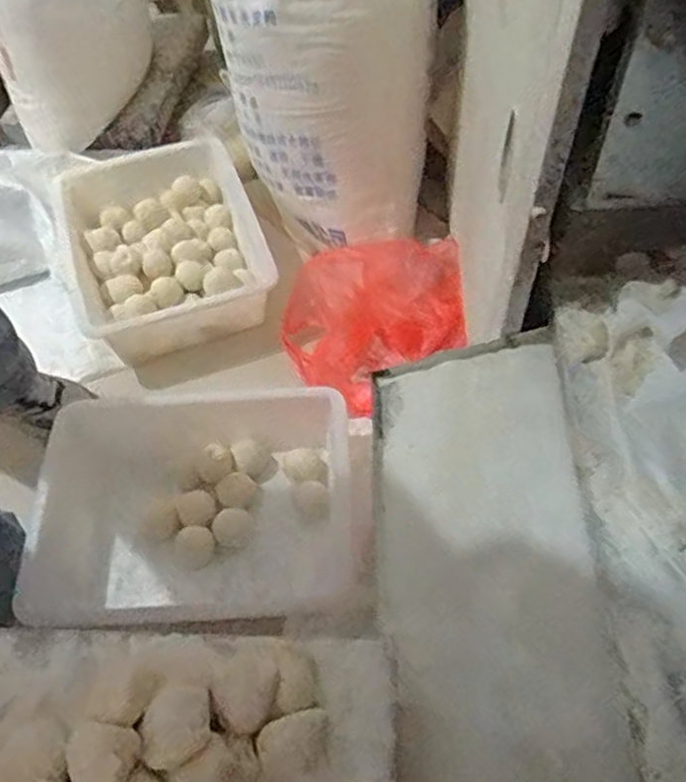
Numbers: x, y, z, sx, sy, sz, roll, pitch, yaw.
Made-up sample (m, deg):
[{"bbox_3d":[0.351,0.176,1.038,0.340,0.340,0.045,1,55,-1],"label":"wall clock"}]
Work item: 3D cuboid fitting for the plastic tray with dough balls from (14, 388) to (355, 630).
[{"bbox_3d":[-0.220,0.158,1.007,0.463,0.113,0.333,-4,56,1],"label":"plastic tray with dough balls"}]

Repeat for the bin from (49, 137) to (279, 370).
[{"bbox_3d":[-0.329,-0.285,1.248,0.323,0.100,0.442,-17,57,-8],"label":"bin"}]

